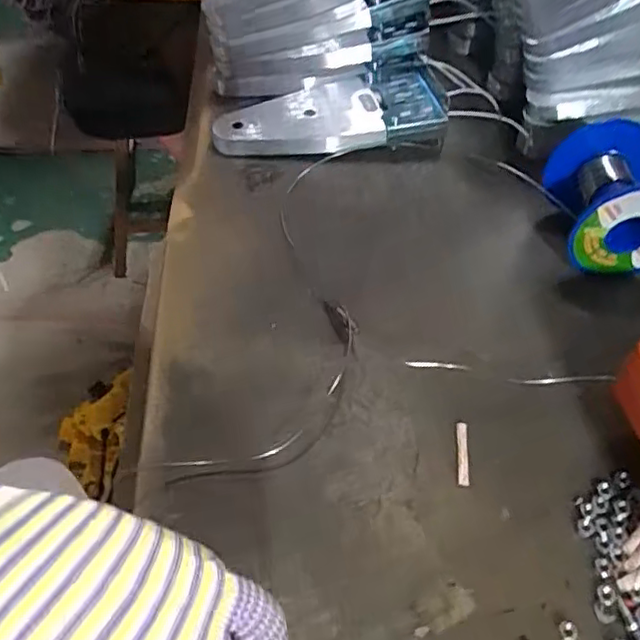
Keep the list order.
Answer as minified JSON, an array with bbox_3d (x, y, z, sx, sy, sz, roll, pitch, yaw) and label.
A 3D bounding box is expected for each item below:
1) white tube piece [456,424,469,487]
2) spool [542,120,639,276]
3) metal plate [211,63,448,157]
[{"bbox_3d":[0.065,0.060,0.280,0.005,0.004,0.030,5,50,3],"label":"white tube piece"},{"bbox_3d":[0.171,-0.069,0.359,0.064,0.063,0.069,0,50,-2],"label":"spool"},{"bbox_3d":[0.007,-0.147,0.449,0.162,0.028,0.077,-10,51,-10],"label":"metal plate"}]

